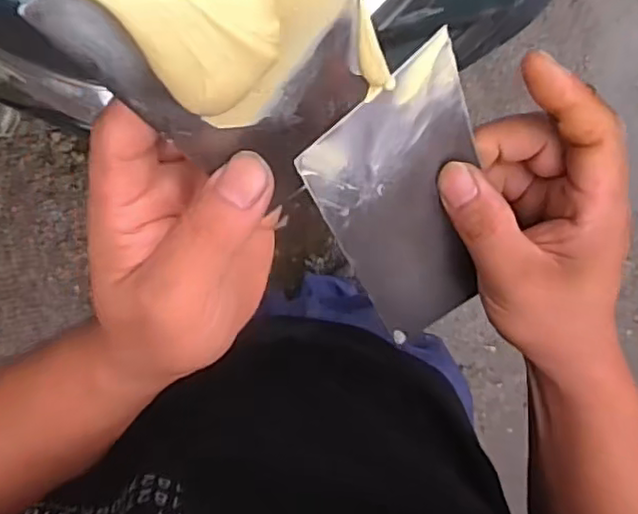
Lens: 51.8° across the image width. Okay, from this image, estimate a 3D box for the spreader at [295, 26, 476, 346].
[{"bbox_3d":[0.043,-0.020,0.288,0.073,0.005,0.133,-34,133,-3],"label":"spreader"}]

